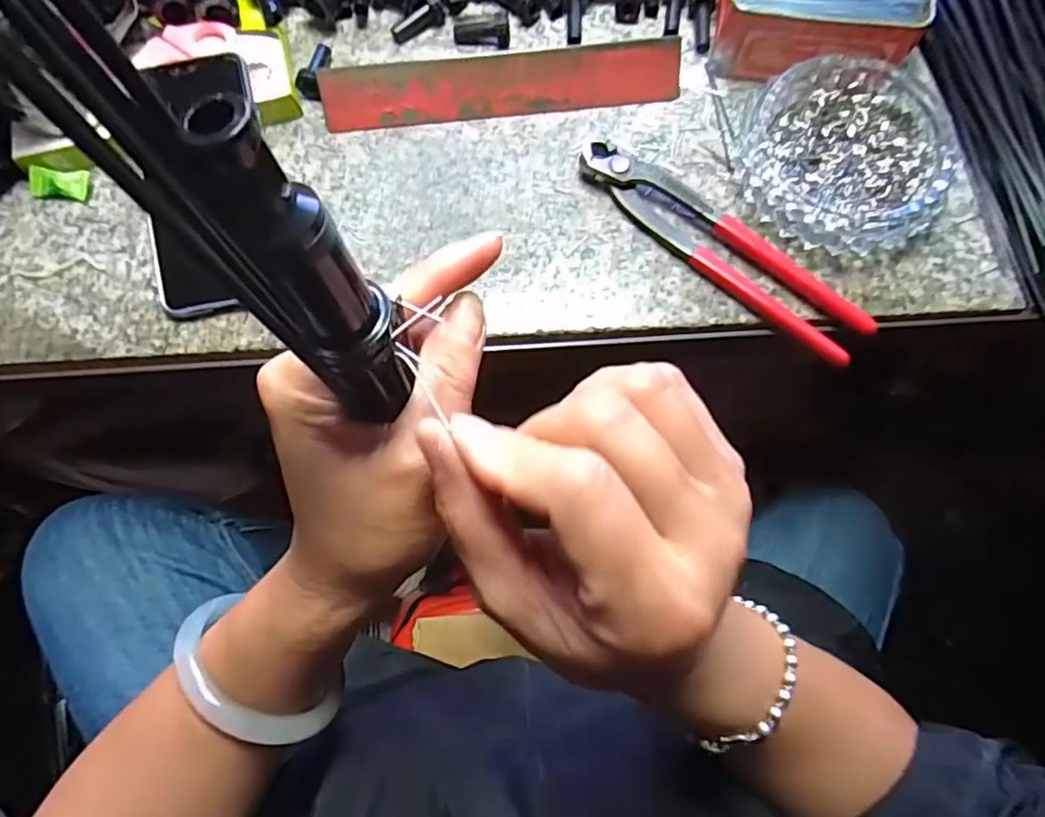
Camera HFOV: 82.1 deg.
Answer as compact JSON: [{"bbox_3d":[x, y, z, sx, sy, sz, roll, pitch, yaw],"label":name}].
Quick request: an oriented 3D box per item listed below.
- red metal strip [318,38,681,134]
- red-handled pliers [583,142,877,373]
[{"bbox_3d":[-0.013,-0.207,0.385,0.226,0.021,0.030,-7,76,-1],"label":"red metal strip"},{"bbox_3d":[0.120,-0.103,0.361,0.195,0.016,0.045,42,80,10],"label":"red-handled pliers"}]

